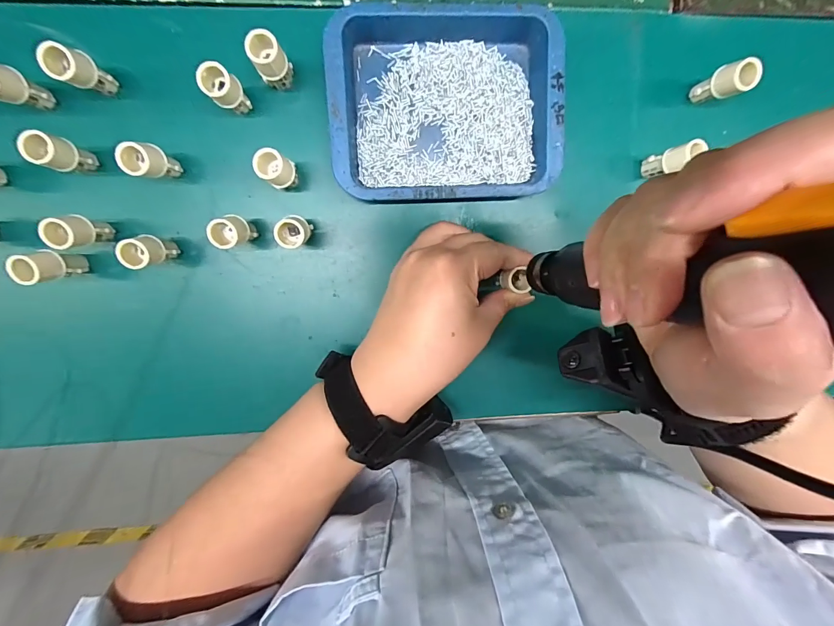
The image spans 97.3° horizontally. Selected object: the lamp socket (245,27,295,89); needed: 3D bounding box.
[{"bbox_3d":[-0.092,-0.159,0.236,0.020,0.039,0.021,0,97,-3],"label":"lamp socket"}]

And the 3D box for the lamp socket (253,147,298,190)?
[{"bbox_3d":[-0.093,-0.095,0.248,0.021,0.041,0.019,31,94,-6],"label":"lamp socket"}]

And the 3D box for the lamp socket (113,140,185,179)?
[{"bbox_3d":[-0.171,-0.096,0.239,0.018,0.042,0.021,18,95,-5],"label":"lamp socket"}]

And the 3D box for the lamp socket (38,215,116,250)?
[{"bbox_3d":[-0.220,-0.052,0.239,0.018,0.038,0.021,3,96,-3],"label":"lamp socket"}]

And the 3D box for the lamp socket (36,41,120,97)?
[{"bbox_3d":[-0.206,-0.147,0.226,0.016,0.042,0.021,33,94,-6],"label":"lamp socket"}]

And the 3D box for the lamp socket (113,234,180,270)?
[{"bbox_3d":[-0.178,-0.040,0.245,0.018,0.037,0.021,3,96,-3],"label":"lamp socket"}]

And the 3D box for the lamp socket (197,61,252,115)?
[{"bbox_3d":[-0.121,-0.141,0.237,0.019,0.042,0.020,0,97,-3],"label":"lamp socket"}]

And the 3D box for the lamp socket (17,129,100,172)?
[{"bbox_3d":[-0.225,-0.100,0.233,0.017,0.040,0.019,18,95,-5],"label":"lamp socket"}]

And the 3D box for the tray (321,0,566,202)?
[{"bbox_3d":[0.020,-0.140,0.254,0.156,0.024,0.120,-5,97,-4],"label":"tray"}]

